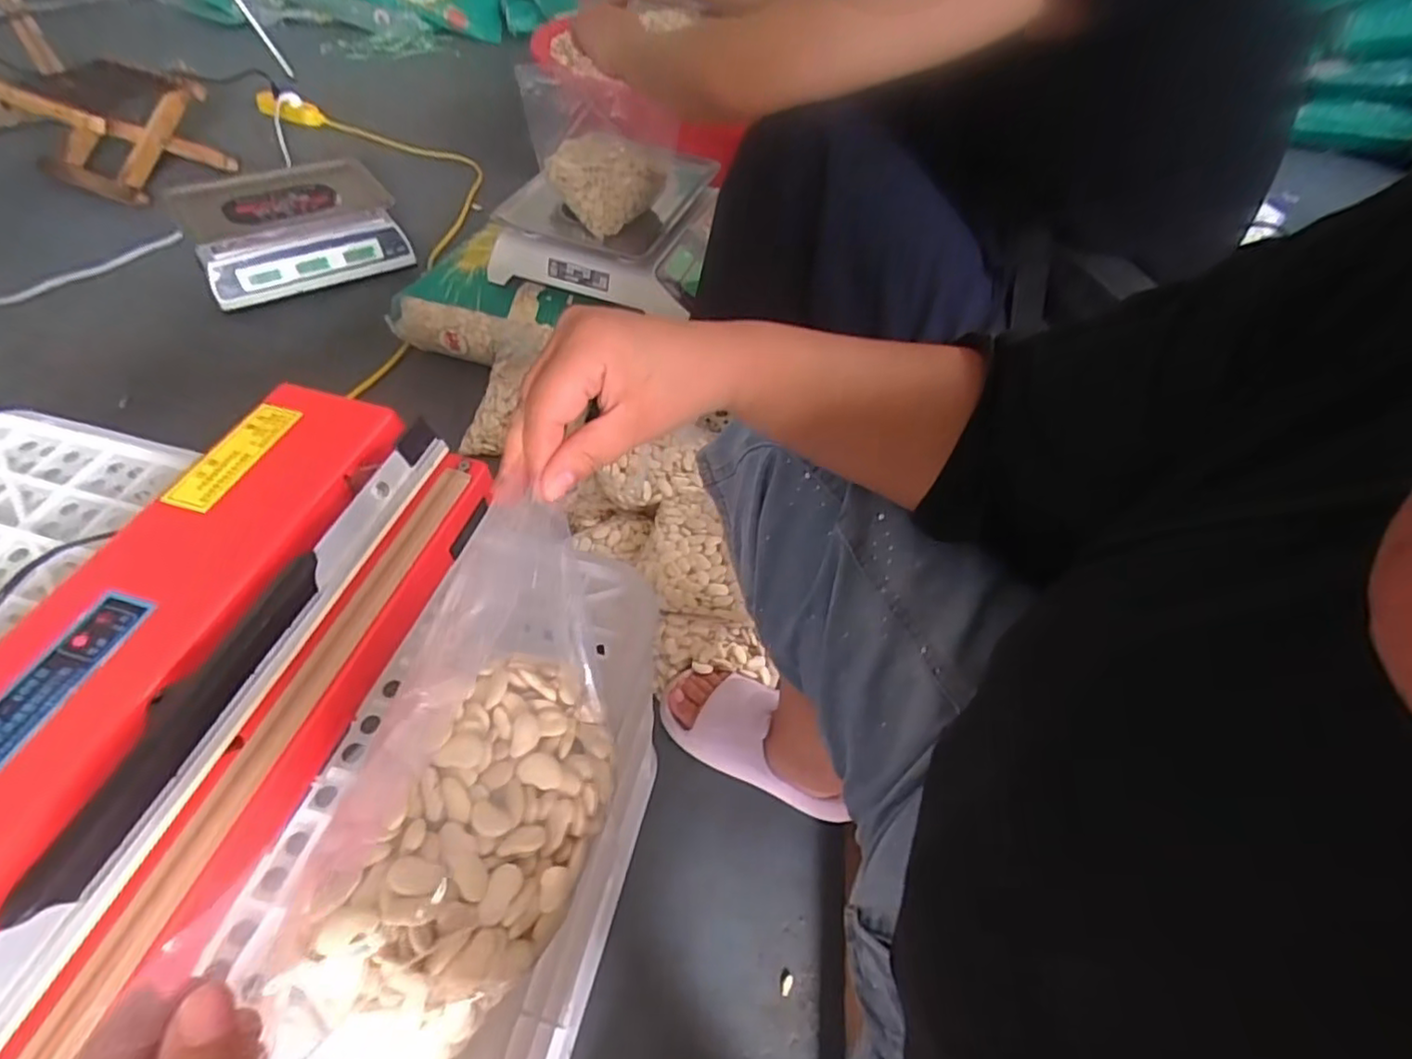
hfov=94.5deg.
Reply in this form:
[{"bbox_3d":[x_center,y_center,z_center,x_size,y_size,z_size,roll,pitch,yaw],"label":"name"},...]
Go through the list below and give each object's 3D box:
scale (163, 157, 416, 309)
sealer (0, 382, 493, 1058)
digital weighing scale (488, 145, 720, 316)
[{"bbox_3d":[-0.777,-0.576,1.228,0.341,0.100,0.308,-27,59,-25],"label":"scale"},{"bbox_3d":[-0.264,0.092,0.320,0.161,0.077,0.416,13,51,5],"label":"sealer"},{"bbox_3d":[-0.148,-0.481,1.003,0.305,0.118,0.305,11,51,3],"label":"digital weighing scale"}]

